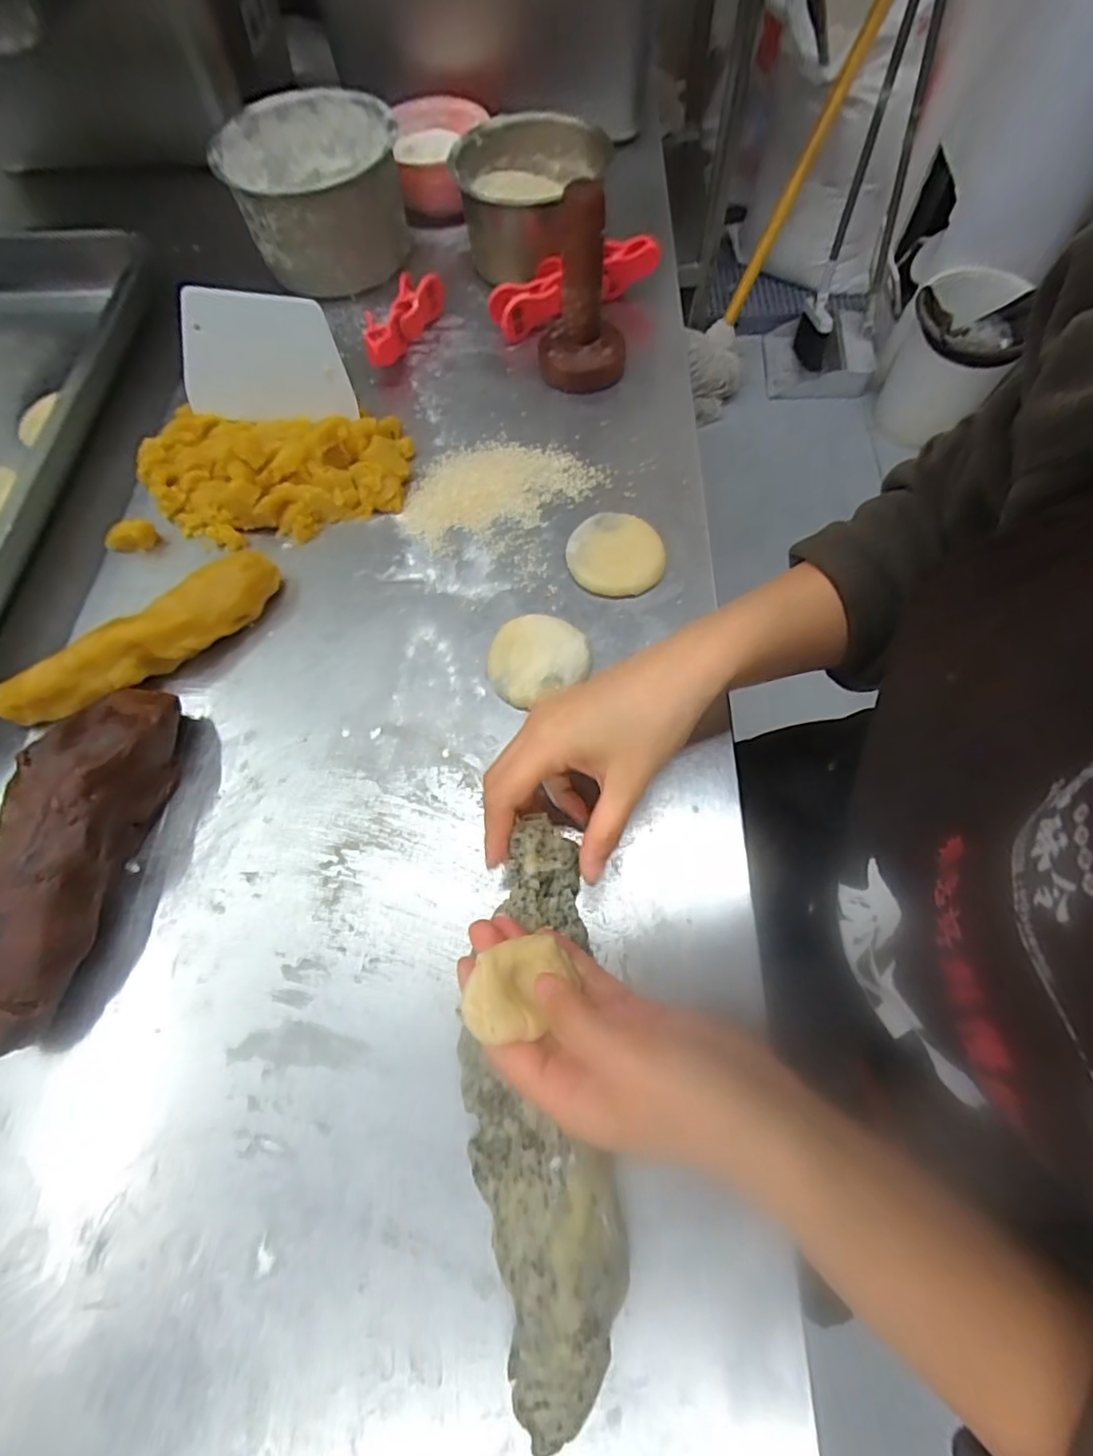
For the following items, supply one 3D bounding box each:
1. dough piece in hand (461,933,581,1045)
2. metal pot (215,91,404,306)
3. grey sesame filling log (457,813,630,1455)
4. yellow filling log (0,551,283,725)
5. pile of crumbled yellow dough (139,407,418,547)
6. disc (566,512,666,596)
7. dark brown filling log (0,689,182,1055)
[{"bbox_3d":[-0.014,0.115,0.275,0.044,0.020,0.036,-18,67,-4],"label":"dough piece in hand"},{"bbox_3d":[-0.198,-0.464,0.550,0.140,0.094,0.142,-1,67,3],"label":"metal pot"},{"bbox_3d":[-0.005,0.166,0.291,0.068,0.036,0.245,-4,64,2],"label":"grey sesame filling log"},{"bbox_3d":[-0.258,-0.055,0.406,0.184,0.041,0.045,-35,70,-11],"label":"yellow filling log"},{"bbox_3d":[-0.207,-0.195,0.462,0.204,0.041,0.116,-3,67,2],"label":"pile of crumbled yellow dough"},{"bbox_3d":[0.046,-0.119,0.428,0.061,0.014,0.062,-1,67,3],"label":"disc"},{"bbox_3d":[-0.265,0.068,0.348,0.057,0.054,0.198,6,68,6],"label":"dark brown filling log"}]

